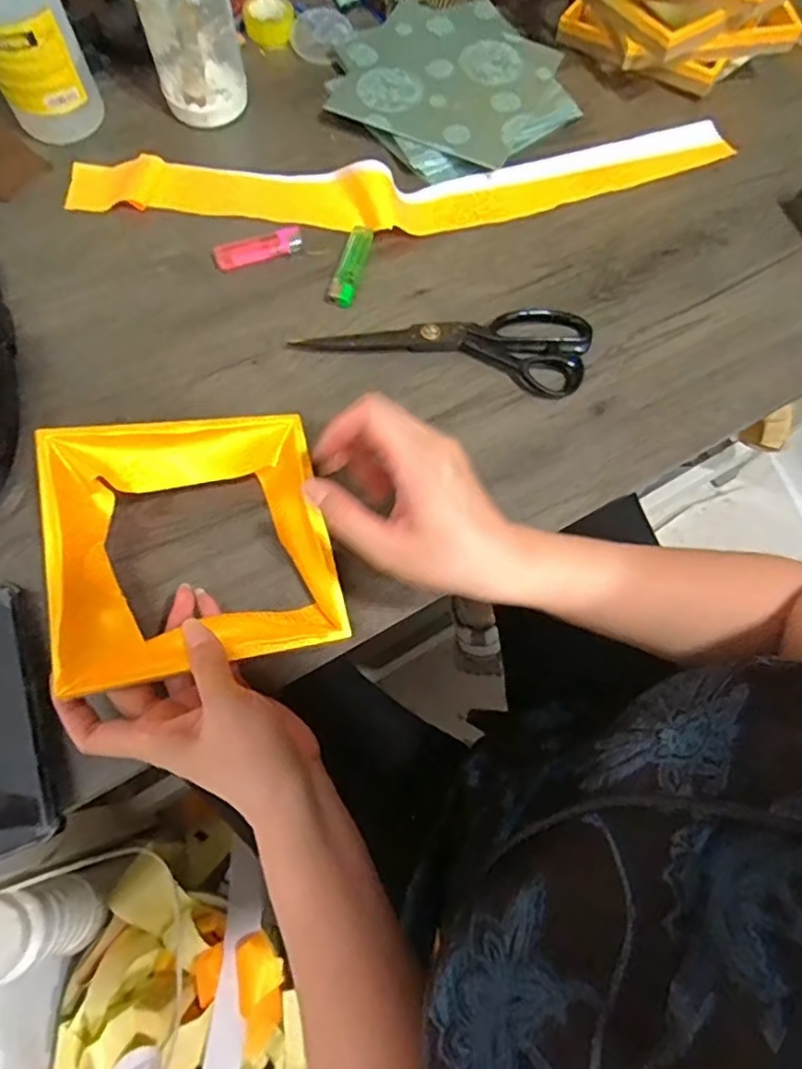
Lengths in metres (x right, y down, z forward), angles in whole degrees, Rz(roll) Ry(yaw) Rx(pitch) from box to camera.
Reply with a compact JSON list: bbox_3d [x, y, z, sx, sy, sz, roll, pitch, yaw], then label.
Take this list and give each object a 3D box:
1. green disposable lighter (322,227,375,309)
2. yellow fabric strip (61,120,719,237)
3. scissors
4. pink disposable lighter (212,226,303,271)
[{"bbox_3d":[-0.043,-0.229,0.504,0.025,0.012,0.084,15,70,3],"label":"green disposable lighter"},{"bbox_3d":[0.014,-0.328,0.536,0.606,0.031,0.111,-8,70,-5],"label":"yellow fabric strip"},{"bbox_3d":[0.038,-0.161,0.483,0.231,0.016,0.074,8,69,1],"label":"scissors"},{"bbox_3d":[-0.124,-0.247,0.510,0.076,0.015,0.021,-16,71,-8],"label":"pink disposable lighter"}]

